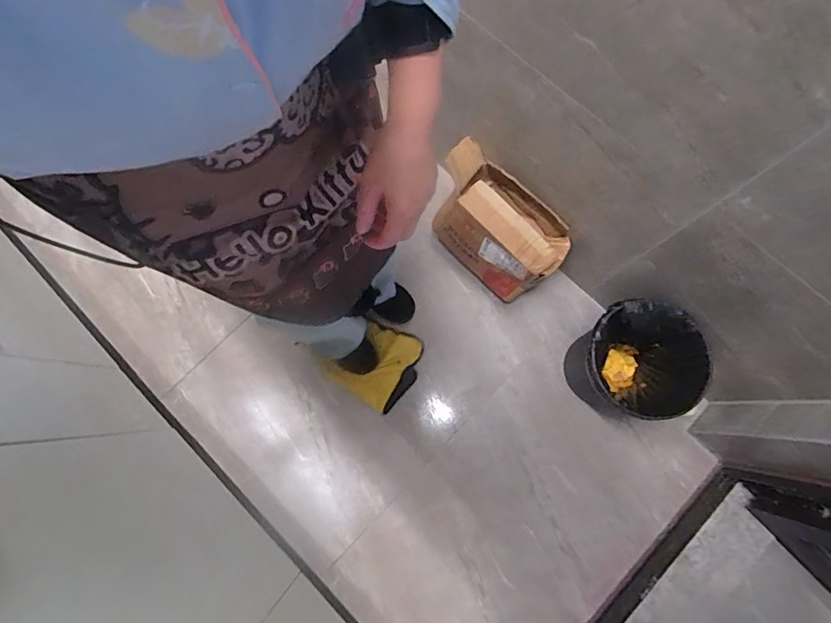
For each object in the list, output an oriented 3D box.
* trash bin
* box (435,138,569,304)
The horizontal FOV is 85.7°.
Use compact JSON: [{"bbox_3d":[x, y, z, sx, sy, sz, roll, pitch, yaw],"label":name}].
[{"bbox_3d":[0.463,0.117,0.988,0.223,0.266,0.231,0,73,0],"label":"trash bin"},{"bbox_3d":[0.194,-0.186,1.078,0.310,0.255,0.164,42,78,11],"label":"box"}]

